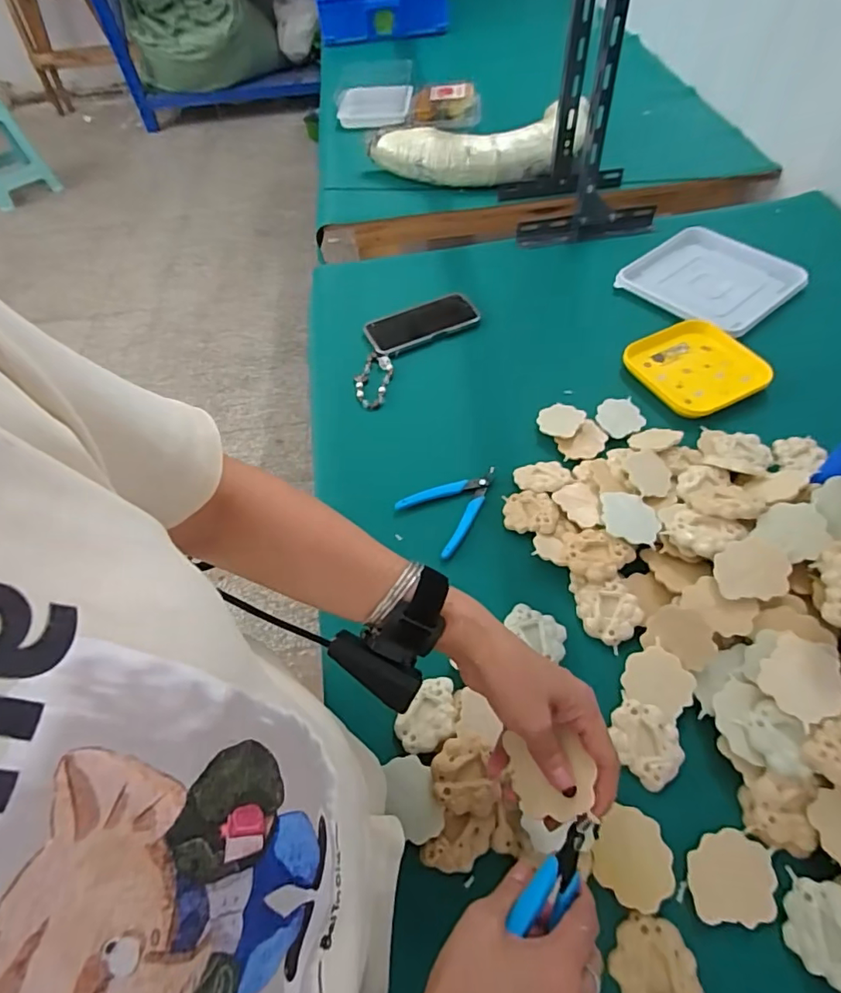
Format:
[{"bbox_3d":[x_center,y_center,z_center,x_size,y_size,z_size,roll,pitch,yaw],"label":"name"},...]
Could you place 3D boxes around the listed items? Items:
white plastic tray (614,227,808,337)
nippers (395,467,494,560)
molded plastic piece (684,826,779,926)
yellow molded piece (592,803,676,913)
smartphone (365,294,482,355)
[{"bbox_3d":[0.448,-0.340,0.809,0.225,0.020,0.205,-33,58,-17],"label":"white plastic tray"},{"bbox_3d":[0.042,0.005,0.610,0.117,0.012,0.088,-38,60,-20],"label":"nippers"},{"bbox_3d":[0.233,0.285,0.394,0.060,0.006,0.057,1,55,6],"label":"molded plastic piece"},{"bbox_3d":[0.164,0.277,0.404,0.058,0.006,0.060,-2,54,3],"label":"yellow molded piece"},{"bbox_3d":[0.001,-0.269,0.803,0.162,0.013,0.081,-22,56,-10],"label":"smartphone"}]

